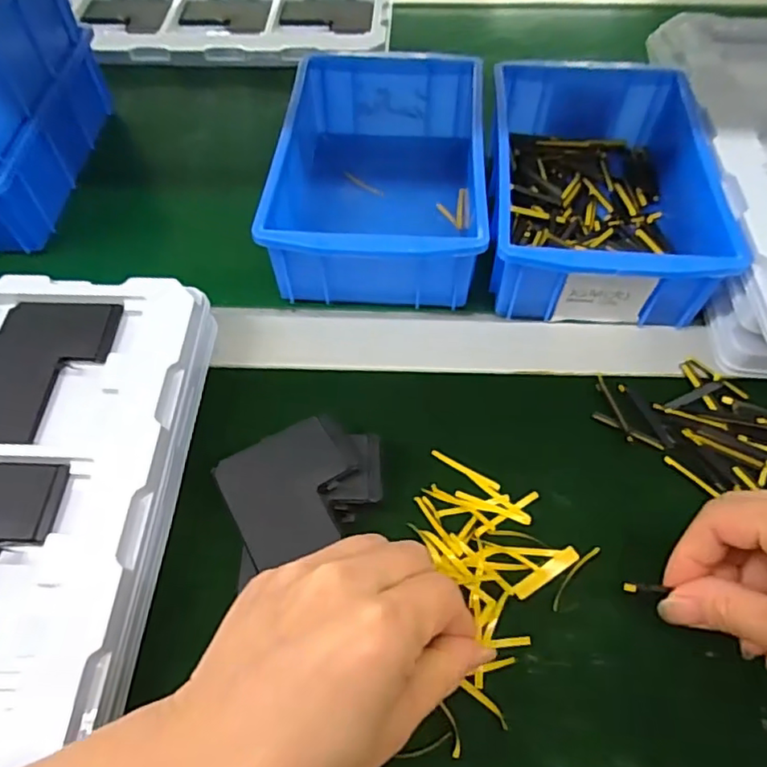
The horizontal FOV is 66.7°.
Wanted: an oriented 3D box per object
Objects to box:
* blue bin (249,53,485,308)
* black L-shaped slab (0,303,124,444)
[{"bbox_3d":[0.000,-0.148,0.403,0.129,0.058,0.201,3,58,4],"label":"blue bin"},{"bbox_3d":[-0.187,-0.008,0.317,0.065,0.007,0.087,2,58,3],"label":"black L-shaped slab"}]

